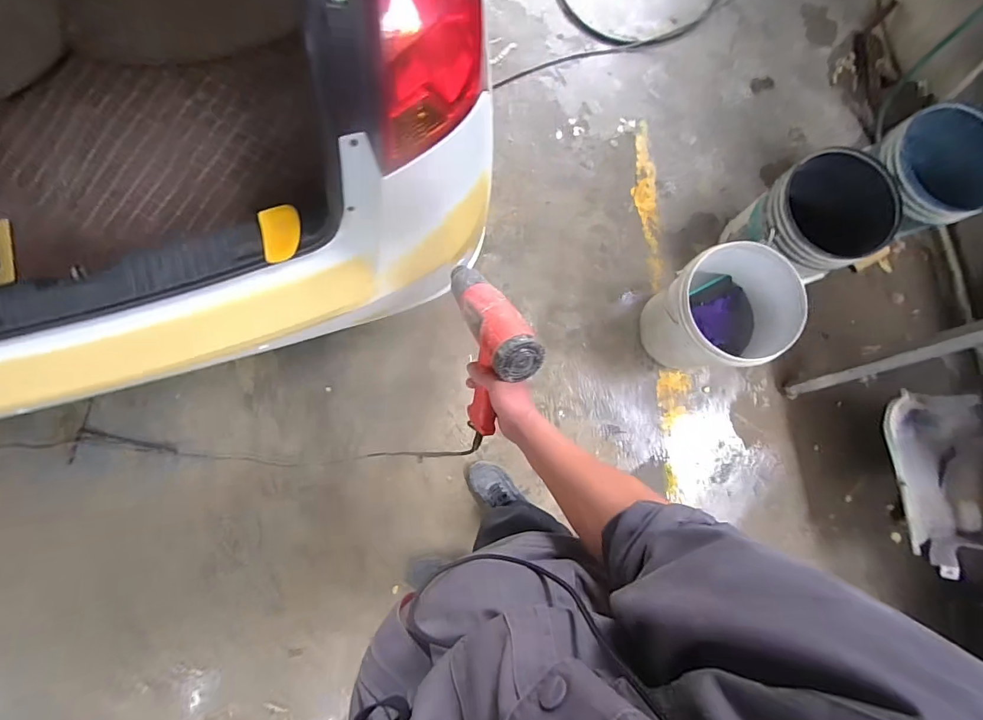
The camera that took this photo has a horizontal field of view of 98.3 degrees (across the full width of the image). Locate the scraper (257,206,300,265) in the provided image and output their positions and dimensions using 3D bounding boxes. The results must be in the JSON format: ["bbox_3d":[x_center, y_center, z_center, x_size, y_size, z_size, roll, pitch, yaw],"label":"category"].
[{"bbox_3d":[-0.361,-0.217,0.729,0.070,0.010,0.090,-10,95,5],"label":"scraper"}]

